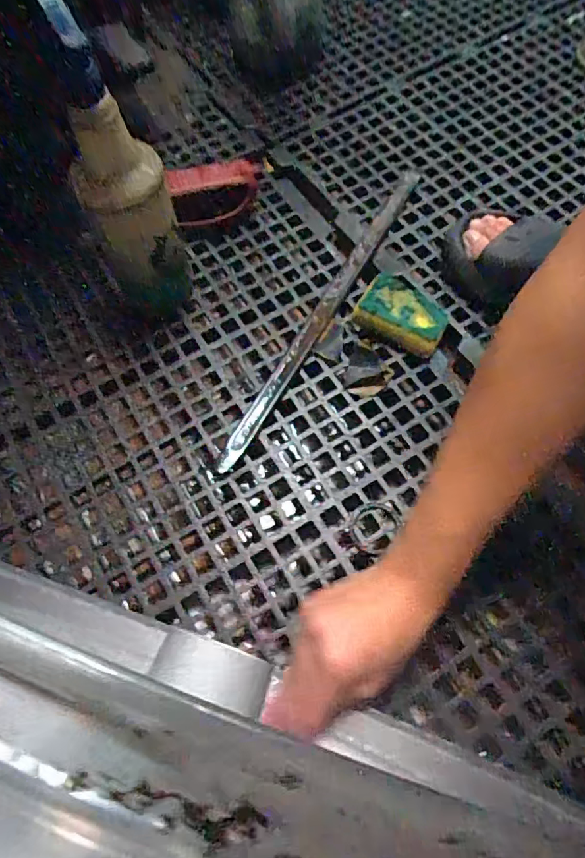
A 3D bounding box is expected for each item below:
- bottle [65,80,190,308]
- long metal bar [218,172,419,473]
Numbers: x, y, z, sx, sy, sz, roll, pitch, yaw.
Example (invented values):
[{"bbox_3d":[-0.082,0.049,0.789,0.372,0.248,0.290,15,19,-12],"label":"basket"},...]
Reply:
[{"bbox_3d":[-0.155,-0.203,0.508,0.081,0.232,0.062,-17,66,-7],"label":"bottle"},{"bbox_3d":[0.048,-0.155,0.601,0.025,0.015,0.472,26,68,12],"label":"long metal bar"}]

